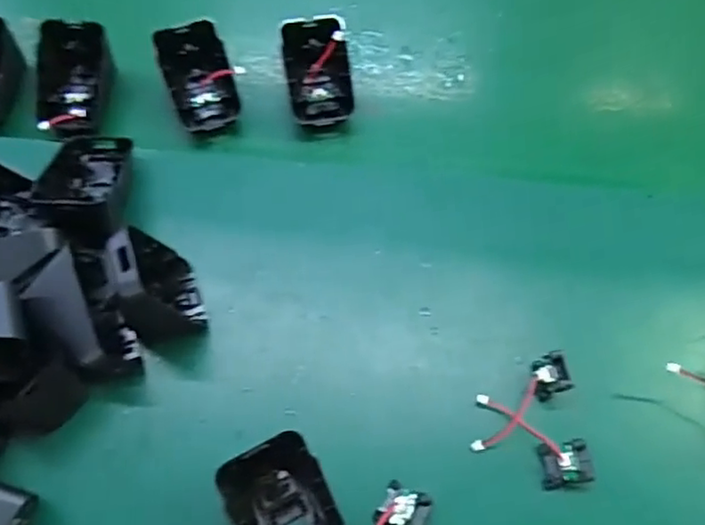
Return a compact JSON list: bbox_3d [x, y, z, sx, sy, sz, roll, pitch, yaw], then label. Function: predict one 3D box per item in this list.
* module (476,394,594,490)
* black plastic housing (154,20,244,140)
[{"bbox_3d":[0.095,0.087,0.318,0.026,0.014,0.062,-33,70,-16],"label":"module"},{"bbox_3d":[-0.097,-0.119,0.409,0.048,0.039,0.060,-19,67,-11],"label":"black plastic housing"}]

